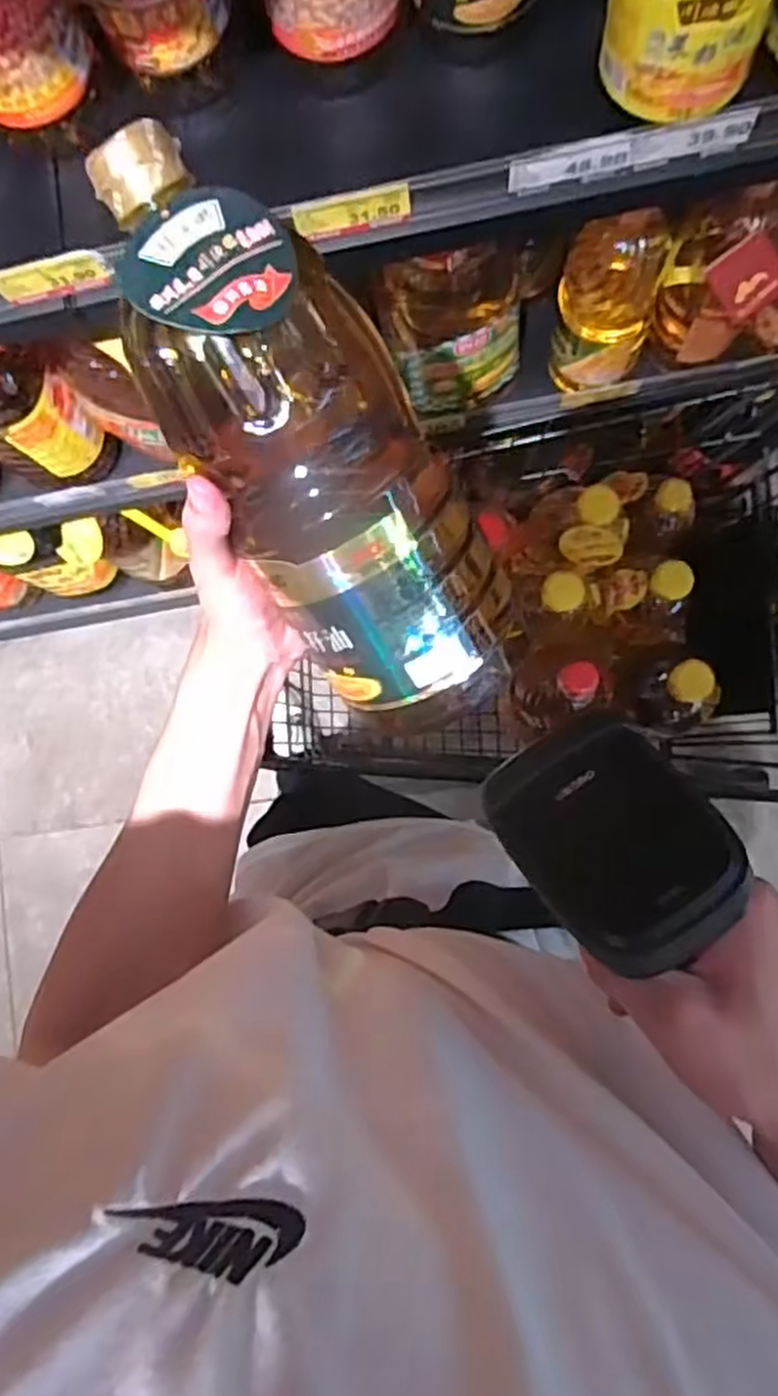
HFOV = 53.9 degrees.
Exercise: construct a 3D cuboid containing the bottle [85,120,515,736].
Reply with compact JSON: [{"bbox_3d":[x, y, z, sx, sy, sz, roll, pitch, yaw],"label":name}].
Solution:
[{"bbox_3d":[-0.028,-0.105,0.352,0.102,0.081,0.275,-31,116,3],"label":"bottle"}]

